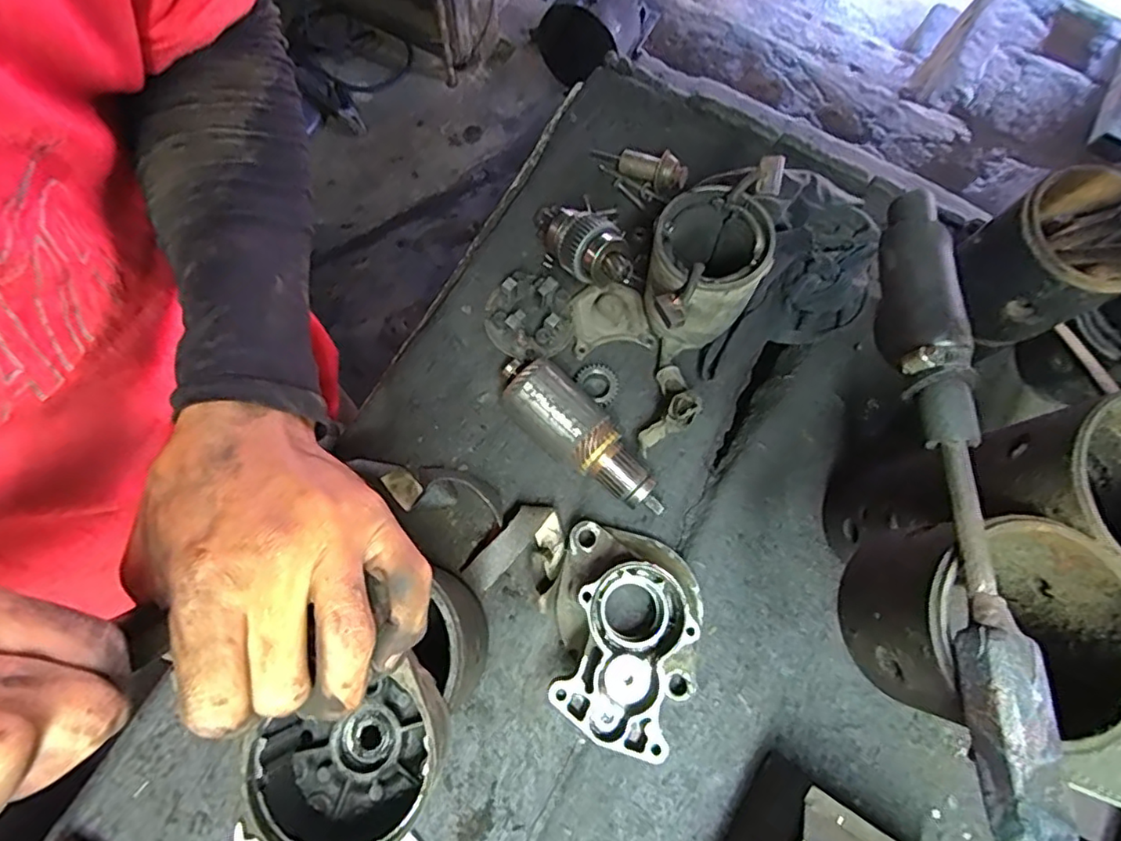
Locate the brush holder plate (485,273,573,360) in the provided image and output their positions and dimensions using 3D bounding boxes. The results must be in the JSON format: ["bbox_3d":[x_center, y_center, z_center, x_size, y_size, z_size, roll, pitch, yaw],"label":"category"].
[{"bbox_3d":[-0.028,-0.091,0.502,0.071,0.030,0.066,0,74,-1],"label":"brush holder plate"}]

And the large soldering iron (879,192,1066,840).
[{"bbox_3d":[0.159,0.028,0.236,0.026,0.033,0.273,1,75,-2],"label":"large soldering iron"}]

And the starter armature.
[{"bbox_3d":[0.016,0.011,0.462,0.156,0.050,0.051,40,77,9],"label":"starter armature"}]

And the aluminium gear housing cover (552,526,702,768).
[{"bbox_3d":[0.046,0.148,0.416,0.106,0.061,0.134,16,74,3],"label":"aluminium gear housing cover"}]

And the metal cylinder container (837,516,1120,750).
[{"bbox_3d":[0.186,0.089,0.260,0.085,0.078,0.079,1,75,-2],"label":"metal cylinder container"}]

